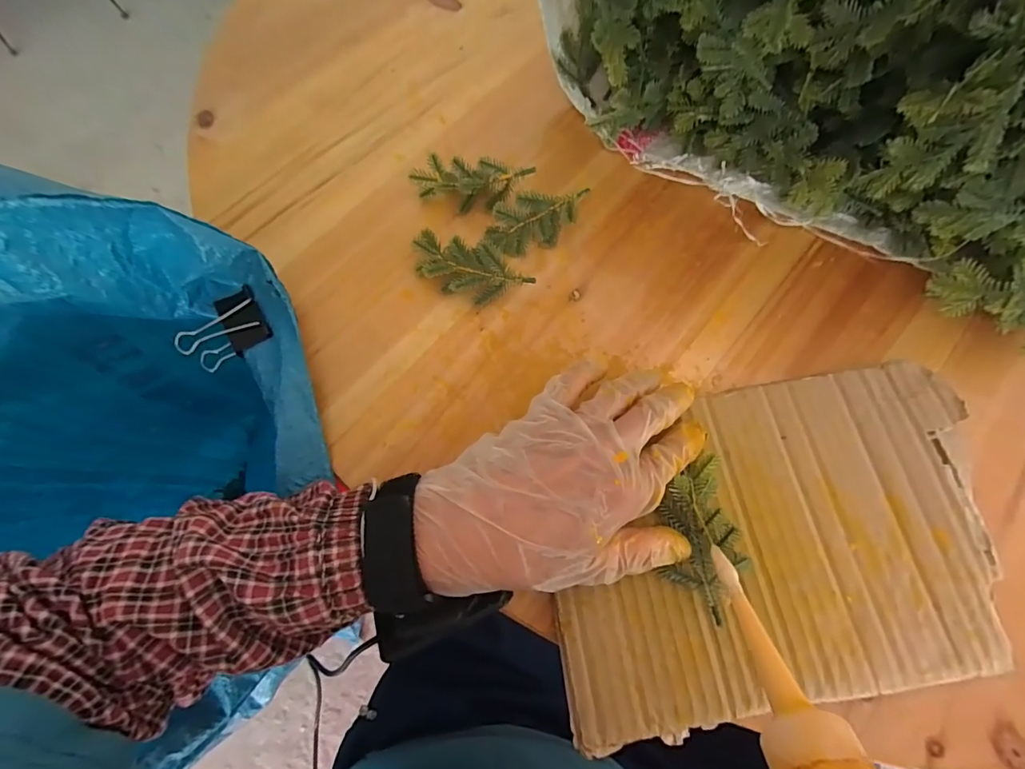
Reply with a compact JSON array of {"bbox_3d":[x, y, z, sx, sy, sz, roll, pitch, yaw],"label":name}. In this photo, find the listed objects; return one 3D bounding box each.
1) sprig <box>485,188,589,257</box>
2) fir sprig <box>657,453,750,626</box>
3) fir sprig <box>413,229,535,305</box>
[{"bbox_3d":[0.021,-0.124,0.341,0.082,0.022,0.037,-21,69,-6],"label":"sprig"},{"bbox_3d":[0.105,0.082,0.248,0.043,0.017,0.083,-1,76,2],"label":"fir sprig"},{"bbox_3d":[-0.032,-0.081,0.324,0.089,0.025,0.037,14,69,8],"label":"fir sprig"}]

